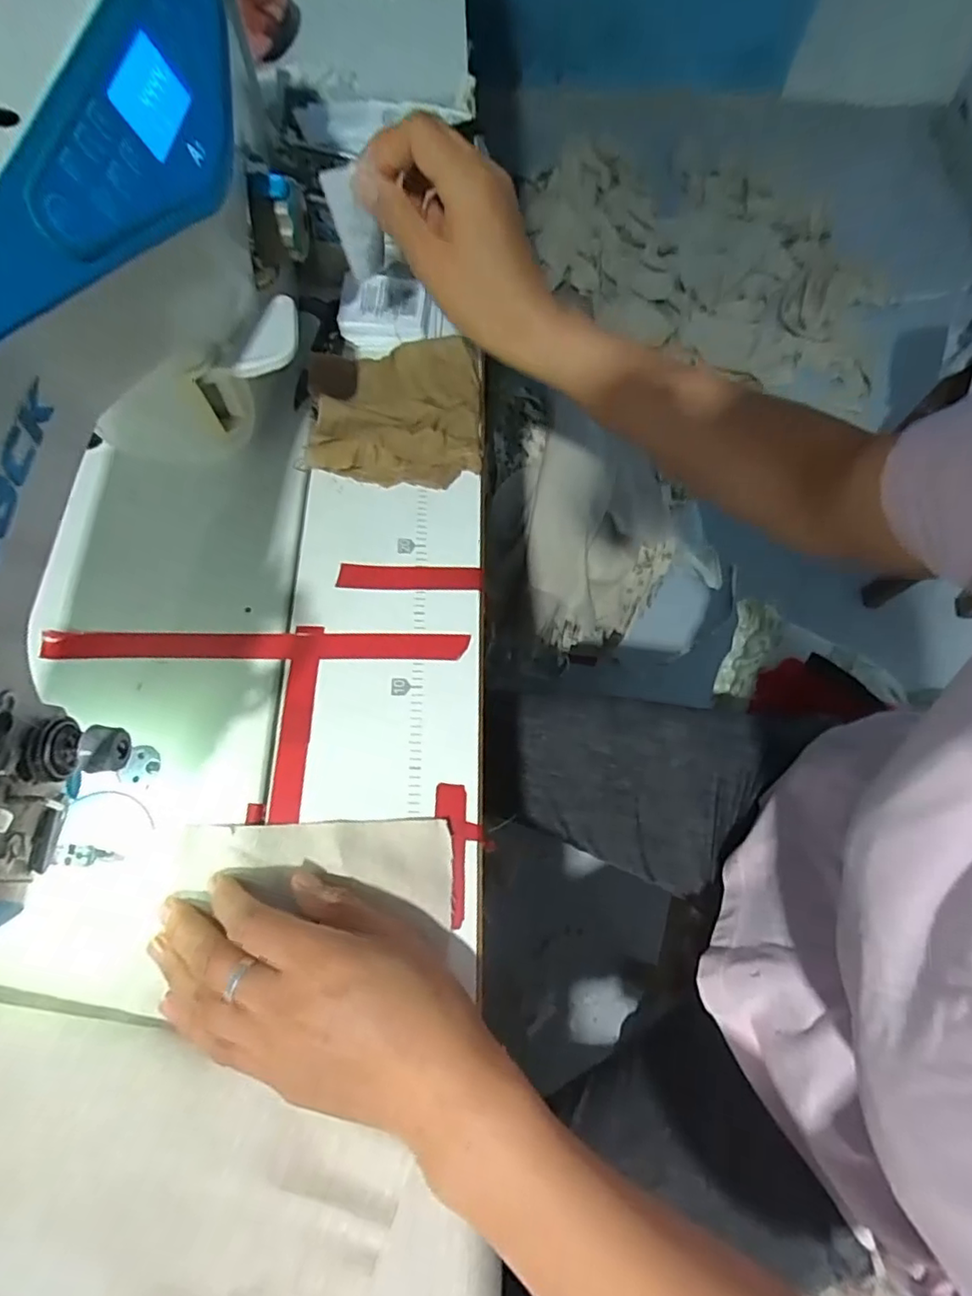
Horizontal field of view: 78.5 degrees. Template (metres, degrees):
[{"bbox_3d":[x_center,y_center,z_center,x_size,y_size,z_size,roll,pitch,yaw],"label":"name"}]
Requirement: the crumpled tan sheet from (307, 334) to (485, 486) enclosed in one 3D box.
[{"bbox_3d":[-0.058,-0.173,0.423,0.111,0.022,0.120,6,68,1],"label":"crumpled tan sheet"}]

